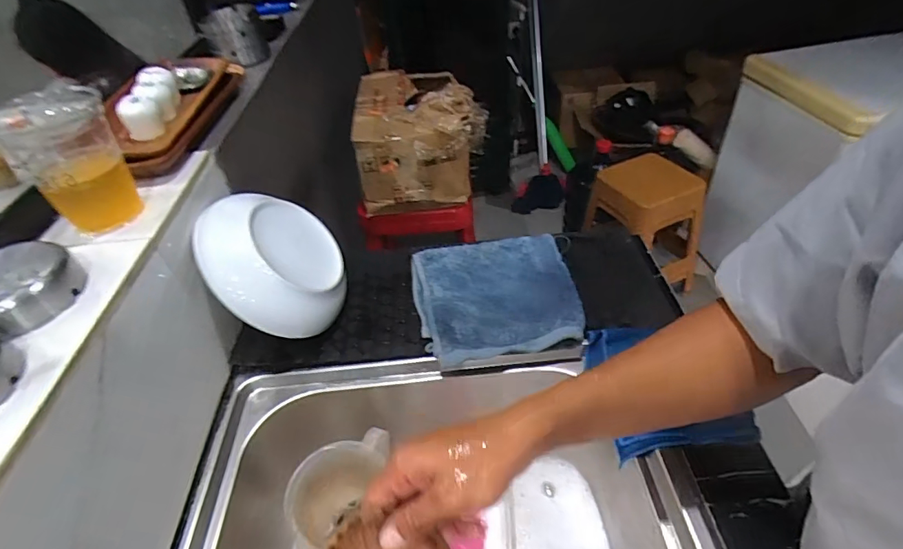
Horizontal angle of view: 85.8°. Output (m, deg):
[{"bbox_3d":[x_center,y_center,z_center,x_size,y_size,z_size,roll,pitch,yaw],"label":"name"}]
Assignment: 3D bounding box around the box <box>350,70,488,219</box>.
[{"bbox_3d":[-0.082,-0.384,1.297,0.315,0.204,0.488,-7,42,-1],"label":"box"}]

